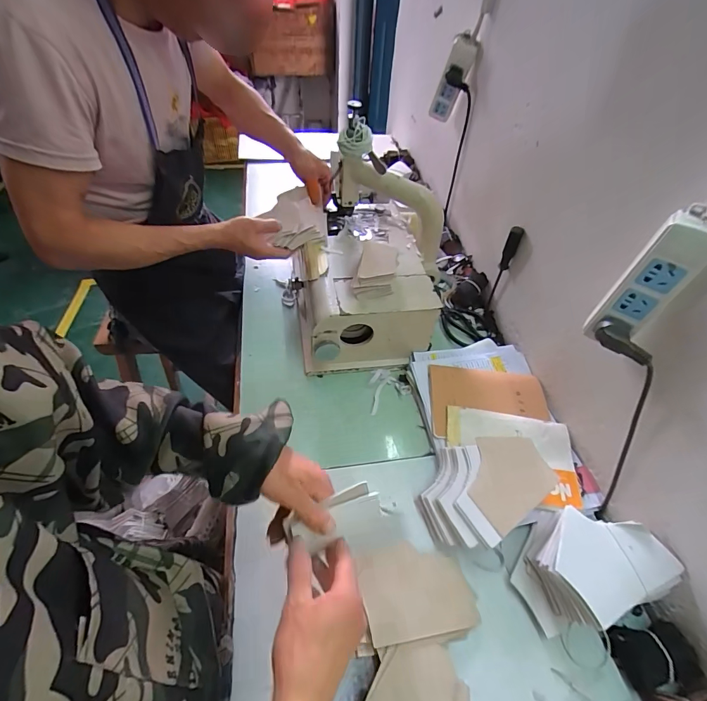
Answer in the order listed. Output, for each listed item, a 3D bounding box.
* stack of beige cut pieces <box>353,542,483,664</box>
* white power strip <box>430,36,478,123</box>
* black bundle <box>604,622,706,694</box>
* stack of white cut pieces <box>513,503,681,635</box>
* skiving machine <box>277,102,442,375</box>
[{"bbox_3d":[0.078,0.307,0.475,0.140,0.025,0.110,-6,53,-7],"label":"stack of beige cut pieces"},{"bbox_3d":[0.222,-0.608,0.844,0.054,0.187,0.032,16,74,-3],"label":"white power strip"},{"bbox_3d":[0.357,0.361,0.443,0.078,0.034,0.061,-8,53,-8],"label":"black bundle"},{"bbox_3d":[0.293,0.270,0.474,0.165,0.082,0.122,-13,54,-13],"label":"stack of white cut pieces"},{"bbox_3d":[0.015,-0.175,0.687,0.302,0.272,0.317,-5,53,-7],"label":"skiving machine"}]

